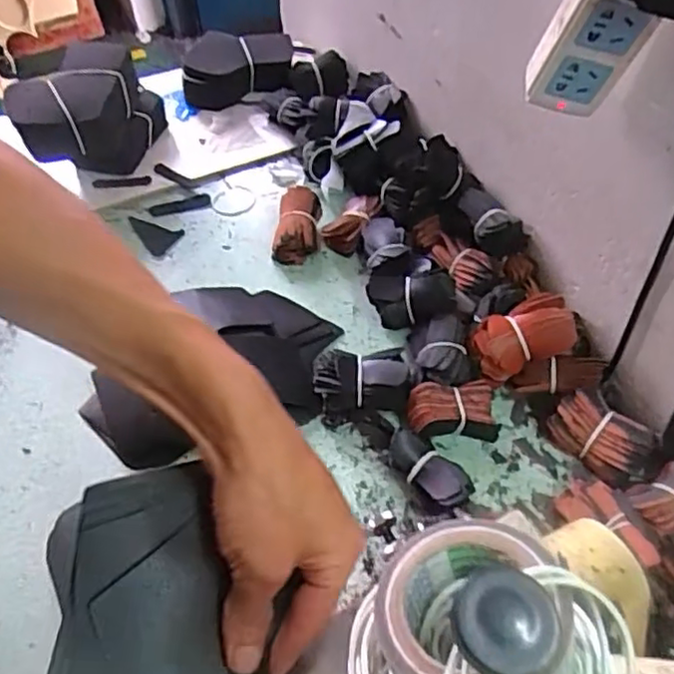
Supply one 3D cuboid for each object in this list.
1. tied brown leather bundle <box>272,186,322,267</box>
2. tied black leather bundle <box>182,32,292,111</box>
[{"bbox_3d":[-0.040,-0.120,0.704,0.045,0.034,0.086,7,55,7],"label":"tied brown leather bundle"},{"bbox_3d":[-0.126,-0.346,0.849,0.135,0.048,0.108,-2,54,1],"label":"tied black leather bundle"}]

